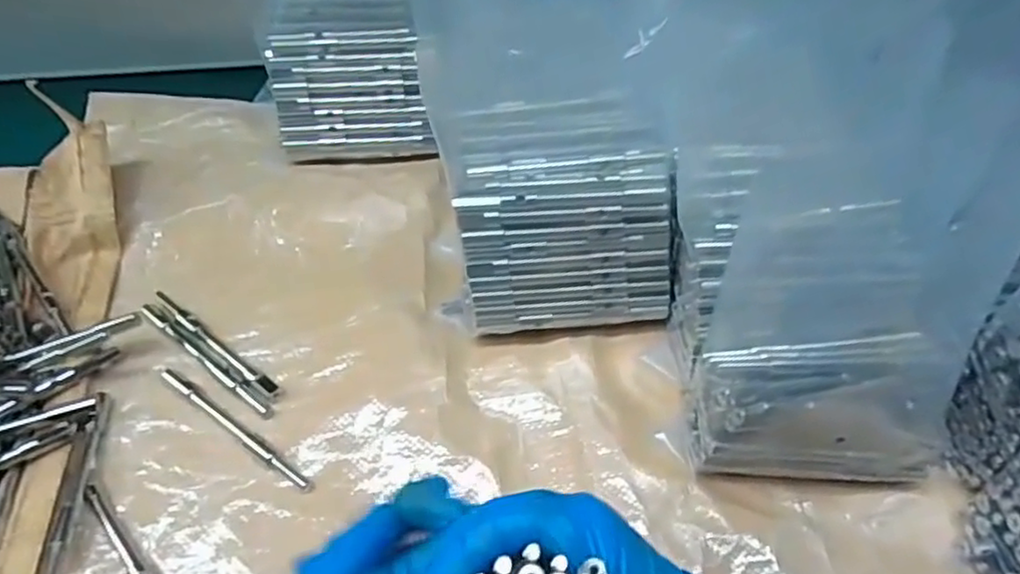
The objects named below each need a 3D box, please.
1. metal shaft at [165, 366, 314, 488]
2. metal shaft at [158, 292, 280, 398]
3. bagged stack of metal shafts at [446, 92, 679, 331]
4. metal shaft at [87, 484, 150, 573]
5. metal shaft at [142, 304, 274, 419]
[{"bbox_3d":[-0.151,0.076,0.374,0.116,0.005,0.006,30,57,19],"label":"metal shaft"},{"bbox_3d":[-0.174,0.032,0.402,0.108,0.004,0.009,33,58,21],"label":"metal shaft"},{"bbox_3d":[0.028,-0.042,0.408,0.123,0.091,0.116,-4,53,-3],"label":"bagged stack of metal shafts"},{"bbox_3d":[-0.183,0.132,0.333,0.007,0.006,0.096,-36,61,-24],"label":"metal shaft"},{"bbox_3d":[-0.176,0.041,0.397,0.111,0.004,0.008,32,59,22],"label":"metal shaft"}]

